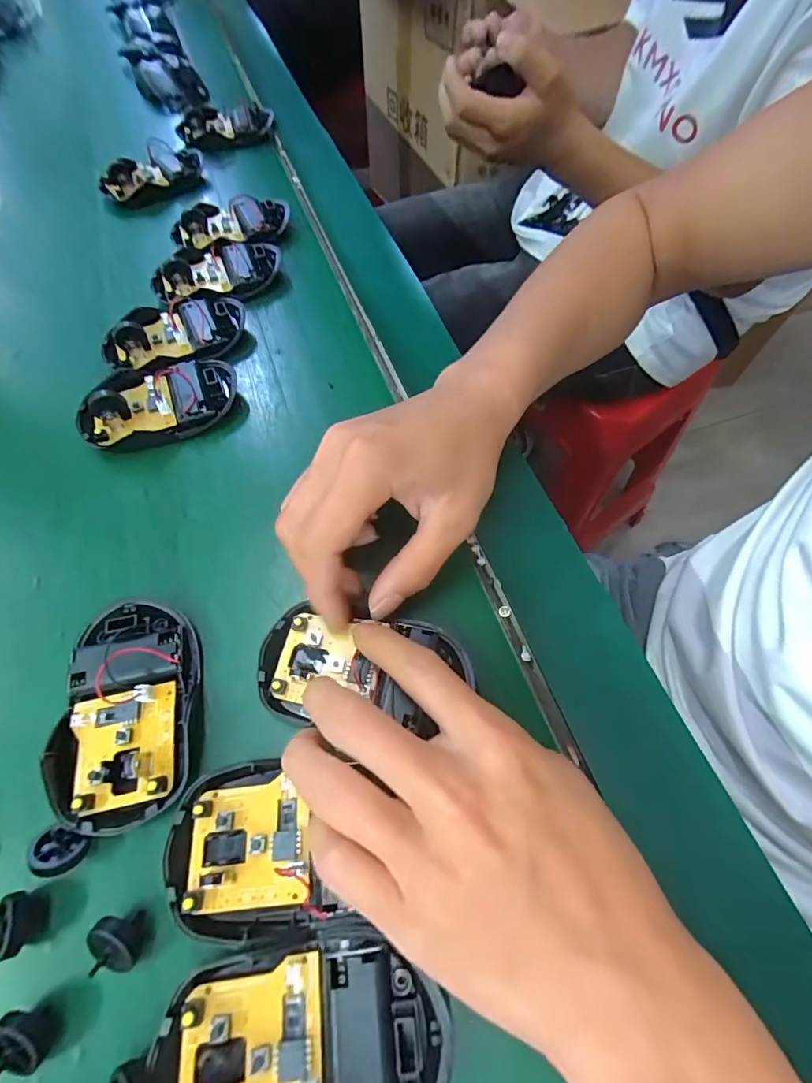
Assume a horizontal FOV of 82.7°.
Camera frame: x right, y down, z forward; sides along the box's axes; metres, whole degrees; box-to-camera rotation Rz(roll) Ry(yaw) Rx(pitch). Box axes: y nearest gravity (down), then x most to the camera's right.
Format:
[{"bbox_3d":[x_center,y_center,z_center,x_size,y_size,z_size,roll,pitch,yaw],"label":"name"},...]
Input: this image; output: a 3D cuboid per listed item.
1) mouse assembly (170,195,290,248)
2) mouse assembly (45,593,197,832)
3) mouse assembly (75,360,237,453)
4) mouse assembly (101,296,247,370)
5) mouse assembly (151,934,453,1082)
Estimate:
[{"bbox_3d":[-0.145,-0.264,0.378,0.094,0.021,0.052,-7,62,-4],"label":"mouse assembly"},{"bbox_3d":[-0.126,0.074,0.208,0.058,0.023,0.095,-8,62,-4],"label":"mouse assembly"},{"bbox_3d":[-0.156,-0.090,0.290,0.094,0.022,0.060,-27,65,-14],"label":"mouse assembly"},{"bbox_3d":[-0.161,-0.148,0.319,0.095,0.019,0.062,-16,63,-8],"label":"mouse assembly"},{"bbox_3d":[-0.034,0.173,0.157,0.094,0.019,0.057,-7,62,-4],"label":"mouse assembly"}]

